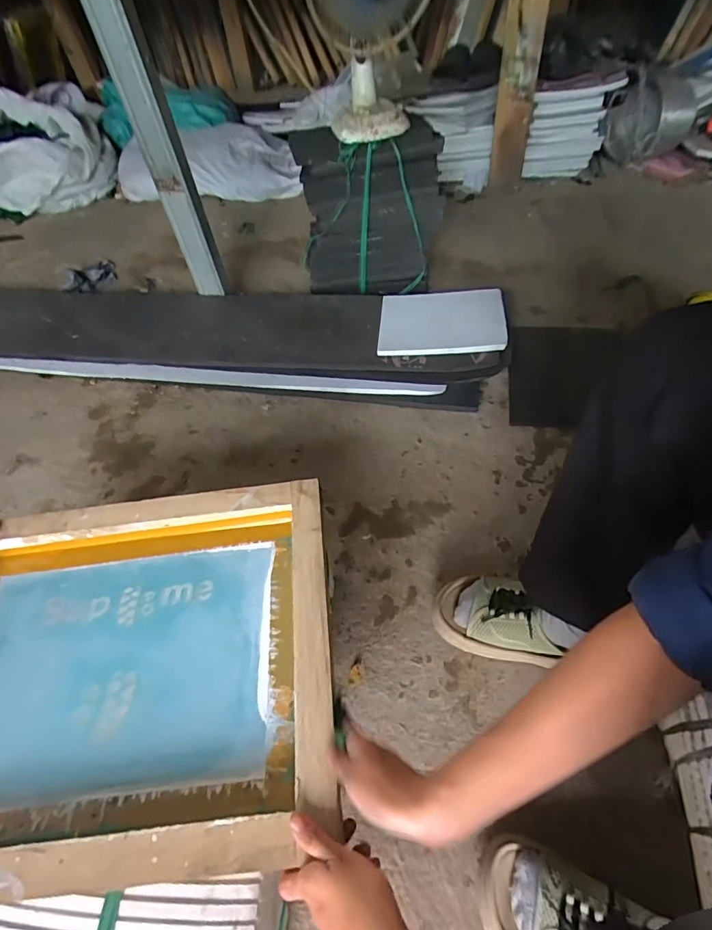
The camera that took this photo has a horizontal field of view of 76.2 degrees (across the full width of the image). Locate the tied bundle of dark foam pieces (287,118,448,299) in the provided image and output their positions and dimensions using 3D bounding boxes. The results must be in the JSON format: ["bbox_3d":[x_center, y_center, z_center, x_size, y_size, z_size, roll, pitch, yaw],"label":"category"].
[{"bbox_3d":[0.040,-0.584,1.051,0.327,0.309,0.198,-9,52,-2],"label":"tied bundle of dark foam pieces"}]

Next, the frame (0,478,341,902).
[{"bbox_3d":[-0.260,0.209,0.485,0.465,0.064,0.358,-7,52,-1],"label":"frame"}]

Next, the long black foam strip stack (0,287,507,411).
[{"bbox_3d":[-0.462,-0.333,1.068,1.558,0.083,0.341,7,53,10],"label":"long black foam strip stack"}]

